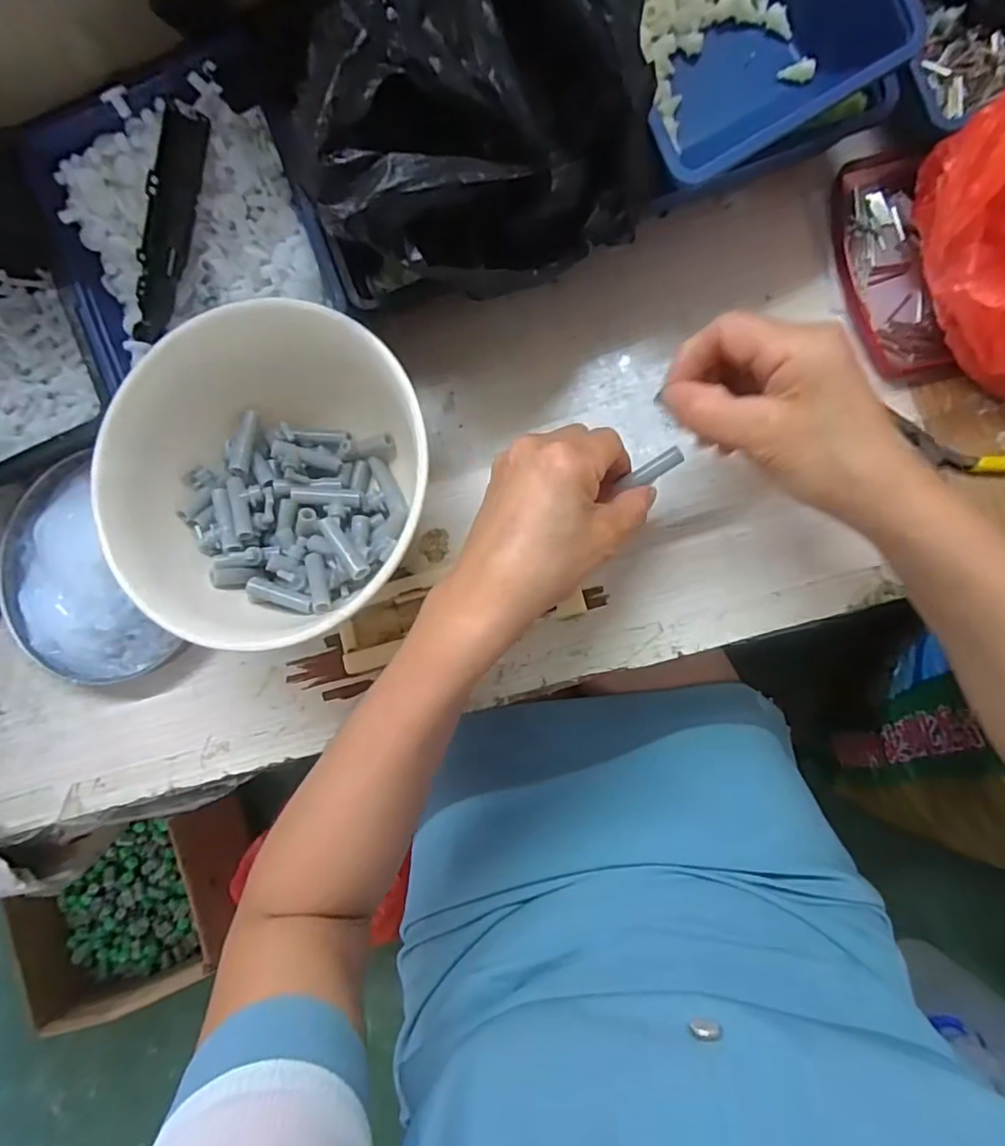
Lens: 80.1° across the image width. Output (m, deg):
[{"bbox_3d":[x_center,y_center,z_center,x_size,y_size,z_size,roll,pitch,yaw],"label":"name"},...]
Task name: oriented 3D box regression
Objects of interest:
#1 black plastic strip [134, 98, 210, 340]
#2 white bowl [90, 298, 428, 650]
[{"bbox_3d":[-0.187,-0.190,0.332,0.024,0.005,0.118,13,103,-32],"label":"black plastic strip"},{"bbox_3d":[-0.112,-0.045,0.313,0.158,0.076,0.156,-1,85,8],"label":"white bowl"}]

